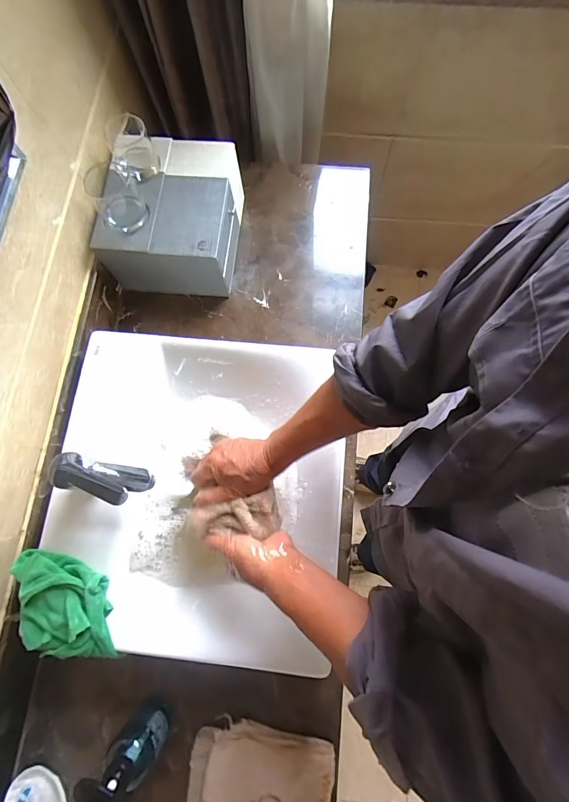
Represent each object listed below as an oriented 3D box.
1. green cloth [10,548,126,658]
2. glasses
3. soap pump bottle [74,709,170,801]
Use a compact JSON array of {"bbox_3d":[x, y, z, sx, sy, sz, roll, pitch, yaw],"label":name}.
[{"bbox_3d":[-0.311,0.288,0.520,0.126,0.057,0.157,-8,75,-1],"label":"green cloth"},{"bbox_3d":[-0.289,-0.401,0.652,0.091,0.067,0.190,5,76,3],"label":"glasses"},{"bbox_3d":[-0.217,0.507,0.537,0.066,0.179,0.058,38,80,10],"label":"soap pump bottle"}]

